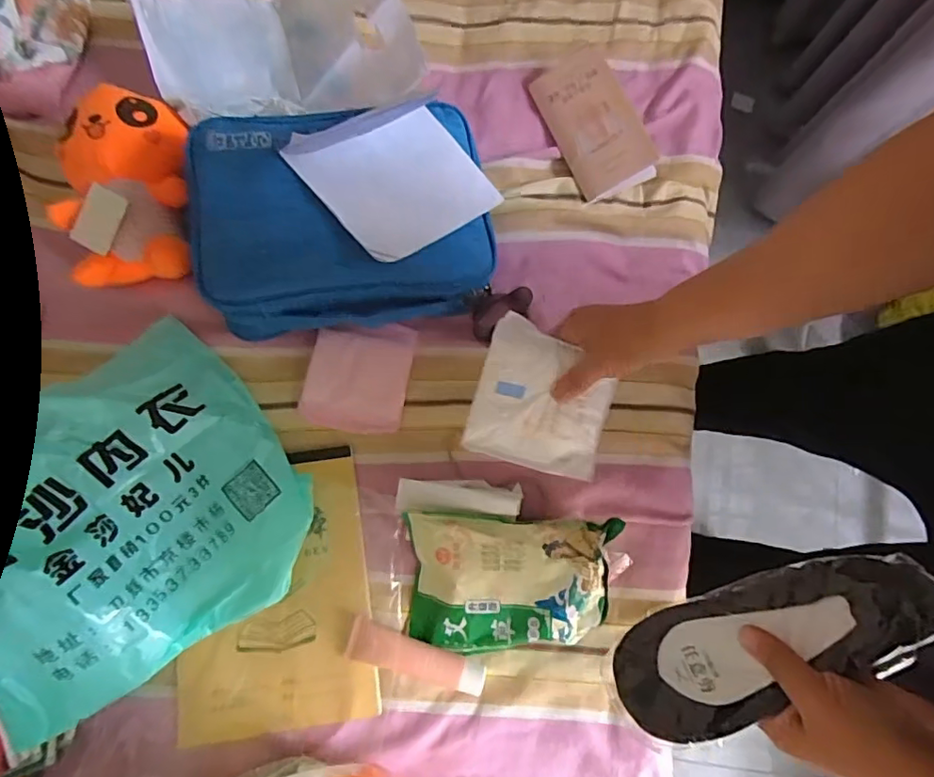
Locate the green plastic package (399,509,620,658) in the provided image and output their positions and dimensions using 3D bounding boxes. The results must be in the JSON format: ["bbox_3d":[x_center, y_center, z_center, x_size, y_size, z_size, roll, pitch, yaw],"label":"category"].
[{"bbox_3d":[0.038,0.186,0.517,0.184,0.025,0.132,3,96,7],"label":"green plastic package"}]

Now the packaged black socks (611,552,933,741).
[{"bbox_3d":[0.206,0.167,0.375,0.216,0.010,0.081,-26,44,6],"label":"packaged black socks"}]

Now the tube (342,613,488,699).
[{"bbox_3d":[-0.047,0.254,0.525,0.132,0.020,0.037,16,80,2],"label":"tube"}]

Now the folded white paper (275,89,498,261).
[{"bbox_3d":[-0.060,-0.193,0.497,0.142,0.019,0.132,-38,97,-23],"label":"folded white paper"}]

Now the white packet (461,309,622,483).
[{"bbox_3d":[0.072,0.012,0.498,0.130,0.014,0.124,14,101,-18],"label":"white packet"}]

